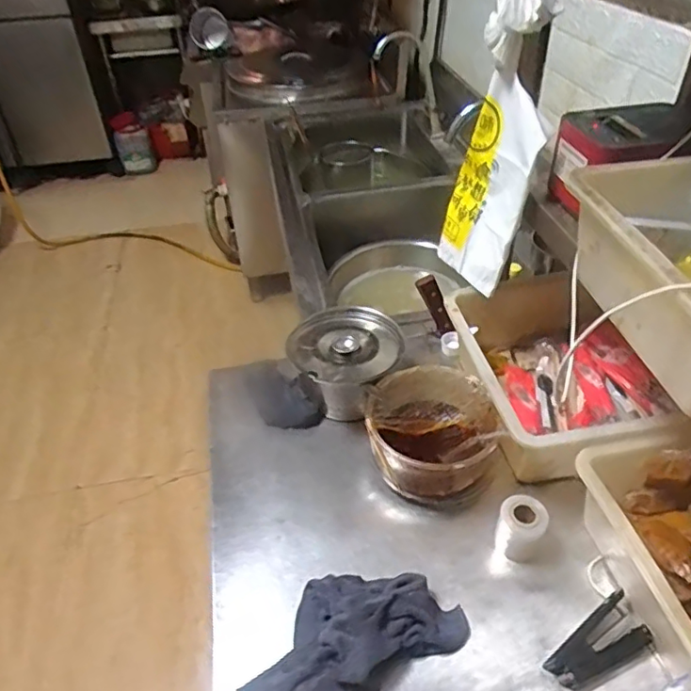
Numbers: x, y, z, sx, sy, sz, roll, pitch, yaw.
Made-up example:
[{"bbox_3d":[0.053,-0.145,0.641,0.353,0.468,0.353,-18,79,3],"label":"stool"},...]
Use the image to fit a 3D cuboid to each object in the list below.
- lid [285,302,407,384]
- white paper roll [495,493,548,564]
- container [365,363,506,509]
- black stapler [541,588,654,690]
[{"bbox_3d":[0.002,0.000,0.869,0.170,0.033,0.169,-2,42,1],"label":"lid"},{"bbox_3d":[0.210,0.222,0.687,0.054,0.075,0.050,-2,42,1],"label":"white paper roll"},{"bbox_3d":[0.118,0.124,0.783,0.172,0.099,0.170,-3,42,0],"label":"container"},{"bbox_3d":[0.265,0.315,0.600,0.111,0.027,0.052,-23,45,-21],"label":"black stapler"}]

